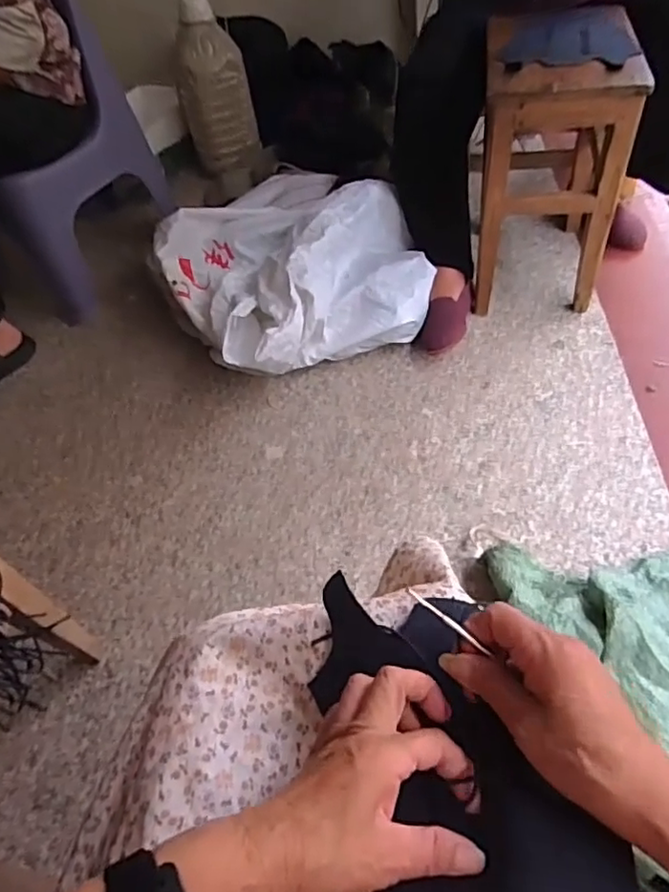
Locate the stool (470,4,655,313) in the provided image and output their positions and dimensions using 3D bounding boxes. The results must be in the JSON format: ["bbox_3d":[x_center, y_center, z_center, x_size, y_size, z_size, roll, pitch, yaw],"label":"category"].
[{"bbox_3d":[0.370,-0.489,1.077,0.231,0.383,0.258,1,53,10],"label":"stool"}]

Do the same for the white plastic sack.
[{"bbox_3d":[-0.104,-0.385,1.219,0.464,0.157,0.569,-30,53,-14],"label":"white plastic sack"}]

